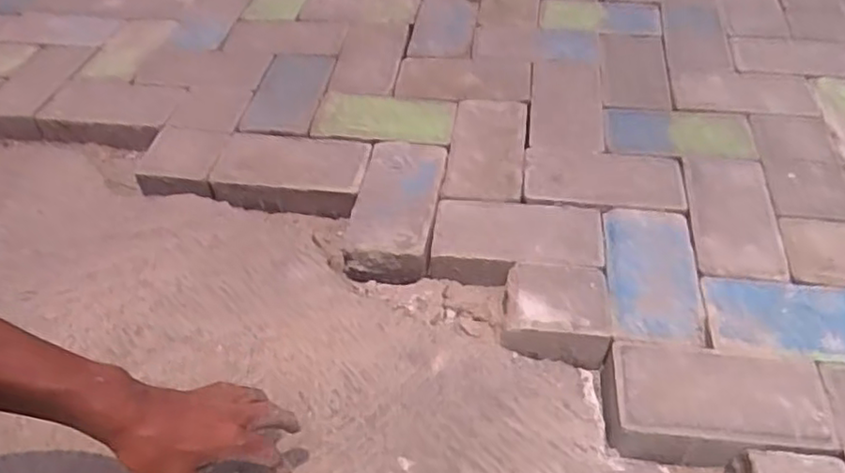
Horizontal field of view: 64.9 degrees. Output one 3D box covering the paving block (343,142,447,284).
[{"bbox_3d":[-0.031,-0.038,0.880,0.105,0.050,0.209,6,49,7],"label":"paving block"}]

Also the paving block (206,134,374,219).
[{"bbox_3d":[-0.180,-0.088,0.932,0.205,0.050,0.104,4,49,6],"label":"paving block"}]

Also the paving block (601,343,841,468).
[{"bbox_3d":[0.290,0.168,0.670,0.209,0.054,0.109,4,49,6],"label":"paving block"}]

